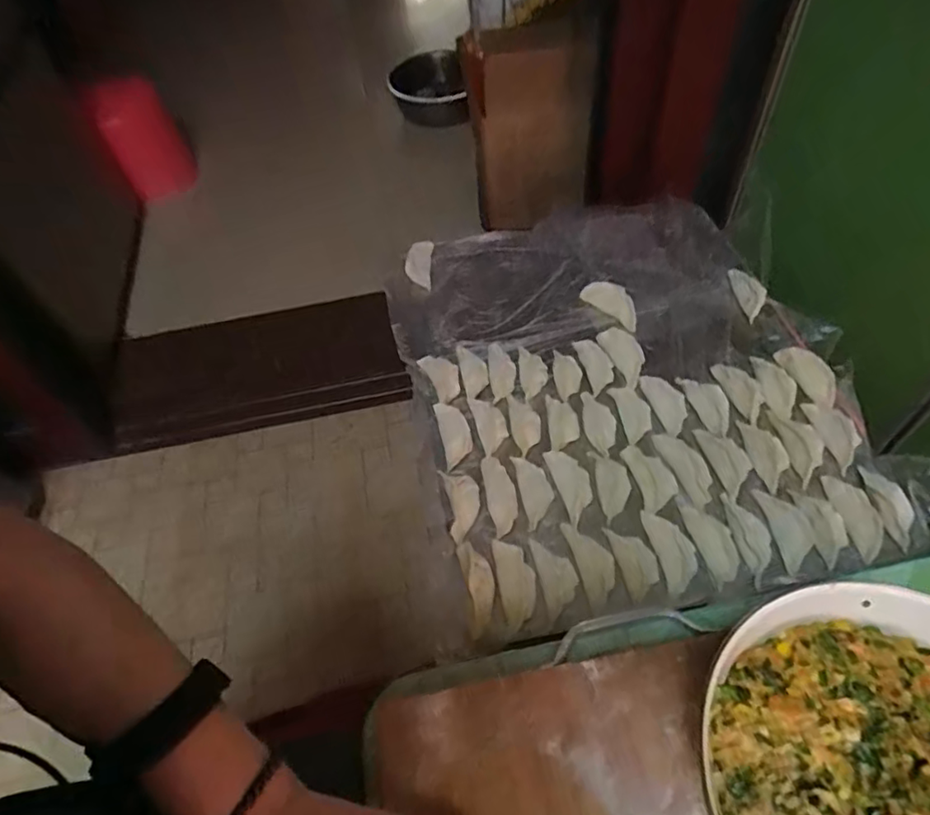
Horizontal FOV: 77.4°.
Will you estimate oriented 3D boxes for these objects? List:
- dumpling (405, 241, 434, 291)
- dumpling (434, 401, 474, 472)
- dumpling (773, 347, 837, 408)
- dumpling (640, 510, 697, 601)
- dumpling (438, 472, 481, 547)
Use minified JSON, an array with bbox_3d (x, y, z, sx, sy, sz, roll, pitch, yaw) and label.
[{"bbox_3d":[-0.057,-0.183,0.726,0.030,0.032,0.074,-1,54,5],"label":"dumpling"},{"bbox_3d":[-0.011,0.024,0.568,0.028,0.026,0.064,-13,50,-7],"label":"dumpling"},{"bbox_3d":[0.334,-0.032,0.560,0.026,0.019,0.077,-16,54,-6],"label":"dumpling"},{"bbox_3d":[0.171,0.115,0.475,0.030,0.015,0.072,-11,54,-2],"label":"dumpling"},{"bbox_3d":[-0.002,0.084,0.520,0.031,0.023,0.066,-10,50,-5],"label":"dumpling"}]

